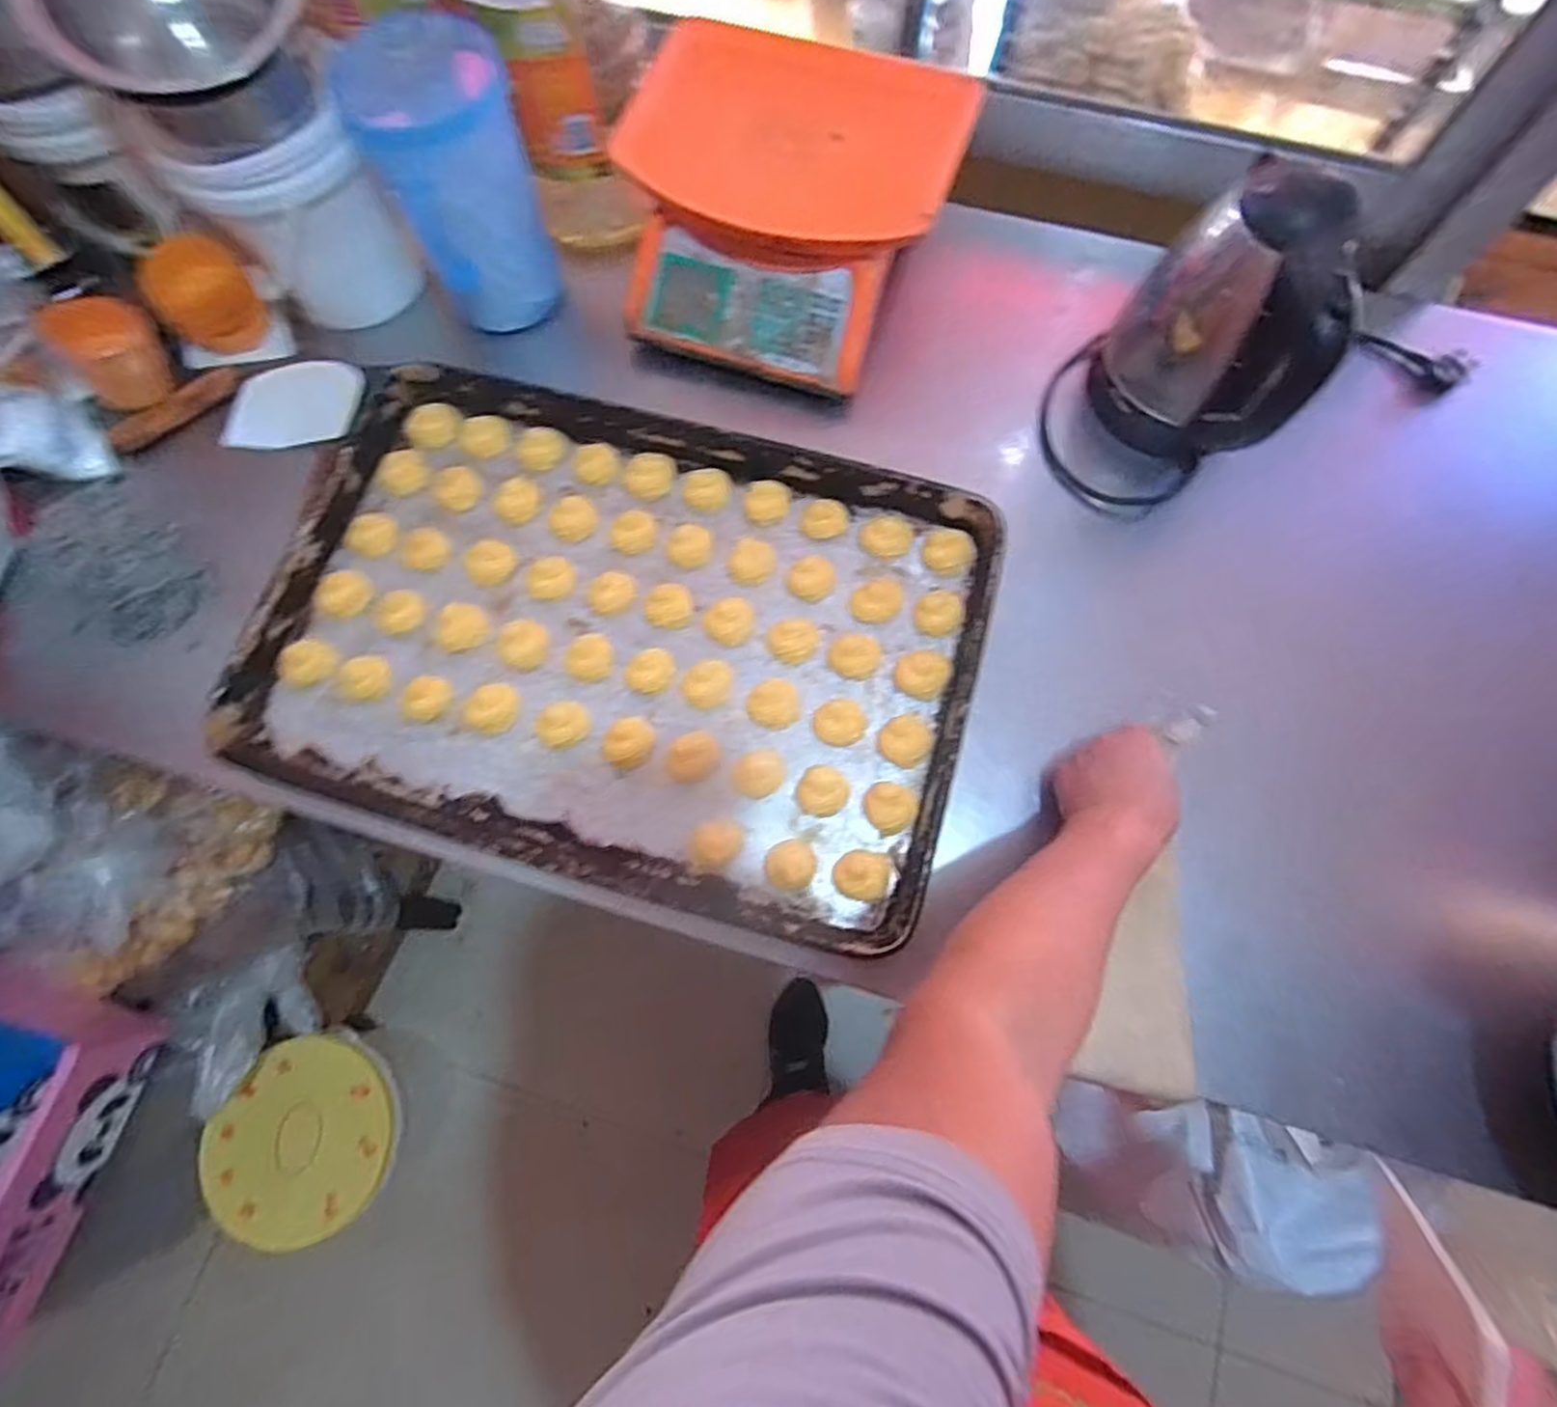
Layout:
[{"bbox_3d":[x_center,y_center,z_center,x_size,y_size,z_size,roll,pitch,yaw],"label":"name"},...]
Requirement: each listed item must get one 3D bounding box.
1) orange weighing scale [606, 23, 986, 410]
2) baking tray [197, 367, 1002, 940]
[{"bbox_3d":[0.006,-0.461,0.679,0.282,0.112,0.268,18,74,6],"label":"orange weighing scale"},{"bbox_3d":[-0.134,-0.061,0.627,0.592,0.034,0.400,16,74,6],"label":"baking tray"}]

